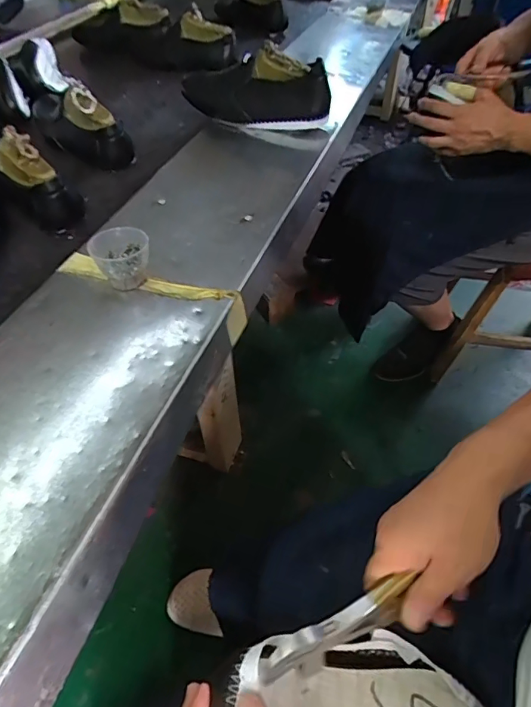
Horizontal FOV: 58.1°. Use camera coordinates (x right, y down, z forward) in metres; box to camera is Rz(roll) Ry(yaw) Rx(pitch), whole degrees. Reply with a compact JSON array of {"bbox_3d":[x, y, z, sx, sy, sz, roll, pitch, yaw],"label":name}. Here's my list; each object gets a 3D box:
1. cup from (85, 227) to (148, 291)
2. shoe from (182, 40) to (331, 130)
[{"bbox_3d":[-0.160,-0.107,0.538,0.061,0.054,0.053,-20,52,-16],"label":"cup"},{"bbox_3d":[-0.021,-0.443,0.794,0.265,0.107,0.086,23,53,19],"label":"shoe"}]

